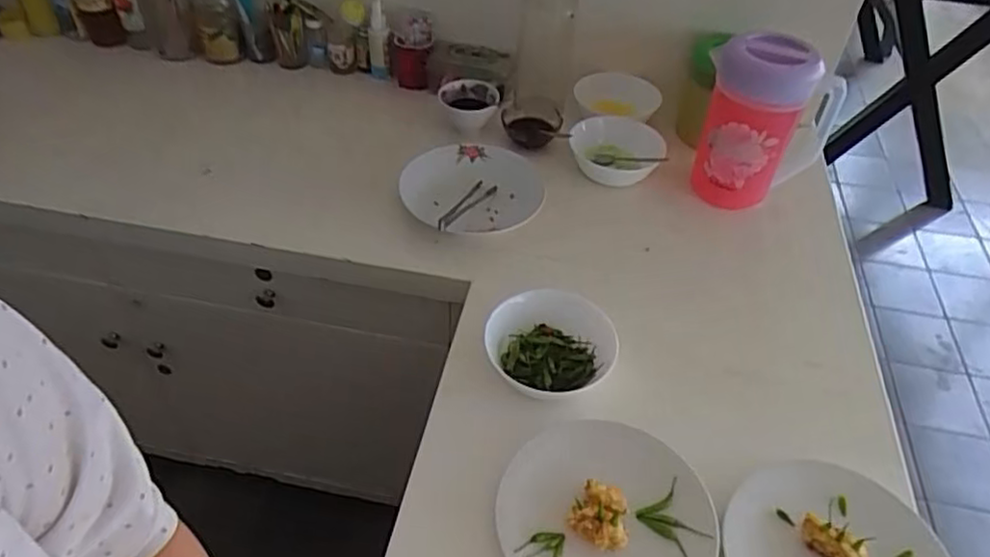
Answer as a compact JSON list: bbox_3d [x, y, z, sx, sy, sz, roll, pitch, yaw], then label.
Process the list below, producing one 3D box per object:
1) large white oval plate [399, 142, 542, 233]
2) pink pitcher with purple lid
[{"bbox_3d":[-0.029,-0.126,0.944,0.197,0.036,0.186,1,45,-1],"label":"large white oval plate"},{"bbox_3d":[0.363,-0.203,0.935,0.167,0.224,0.105,23,48,19],"label":"pink pitcher with purple lid"}]

